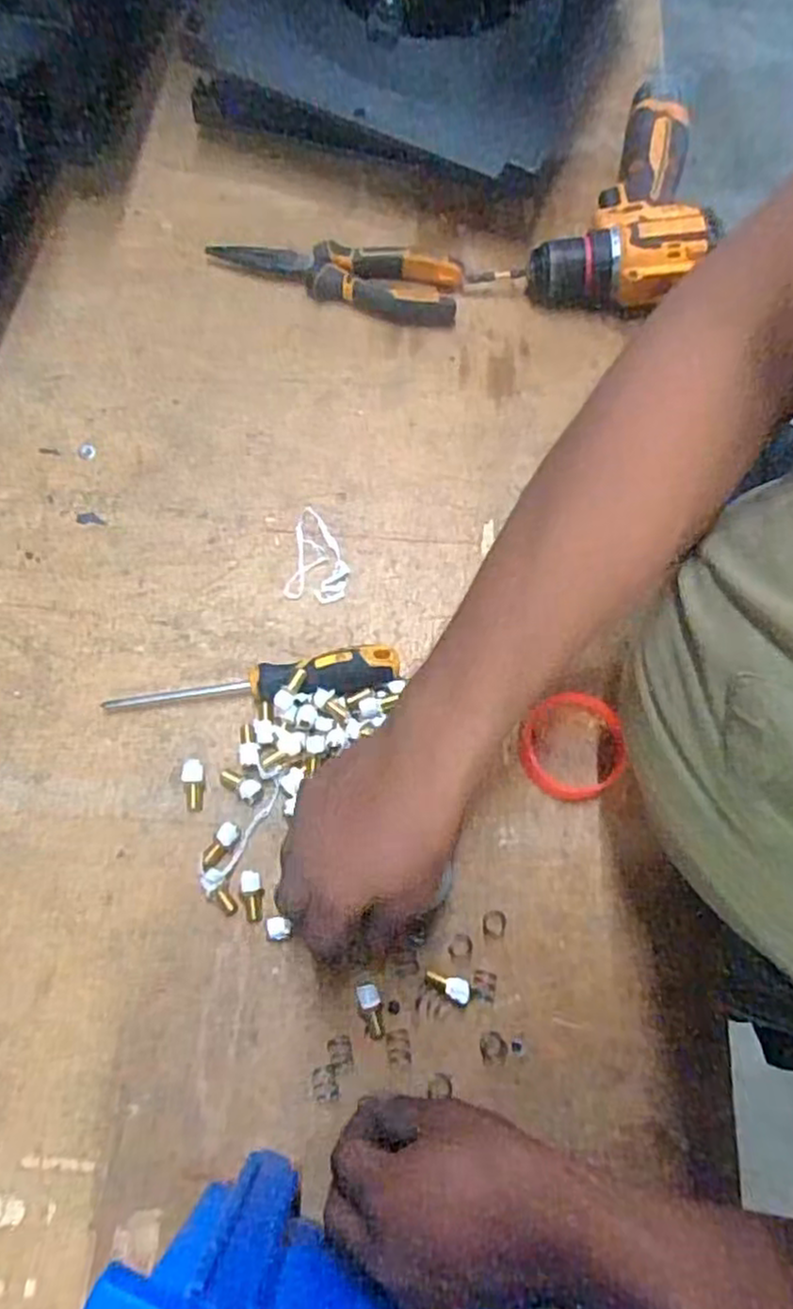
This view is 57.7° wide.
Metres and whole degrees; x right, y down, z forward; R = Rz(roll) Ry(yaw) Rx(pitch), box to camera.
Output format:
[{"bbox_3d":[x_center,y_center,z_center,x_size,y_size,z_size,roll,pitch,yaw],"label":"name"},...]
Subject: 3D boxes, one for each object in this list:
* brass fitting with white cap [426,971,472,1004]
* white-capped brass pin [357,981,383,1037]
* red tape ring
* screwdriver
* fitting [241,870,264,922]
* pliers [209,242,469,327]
[{"bbox_3d":[0.031,0.198,0.432,0.028,0.009,0.013,22,72,24],"label":"brass fitting with white cap"},{"bbox_3d":[-0.015,0.211,0.428,0.013,0.007,0.030,-11,73,-6],"label":"white-capped brass pin"},{"bbox_3d":[0.117,0.057,0.475,0.067,0.019,0.071,1,72,-2],"label":"red tape ring"},{"bbox_3d":[-0.094,0.015,0.478,0.189,0.026,0.030,-3,72,-3],"label":"screwdriver"},{"bbox_3d":[-0.089,0.149,0.444,0.013,0.008,0.030,-3,72,-3],"label":"fitting"},{"bbox_3d":[-0.049,-0.310,0.587,0.199,0.024,0.053,11,72,1],"label":"pliers"}]

